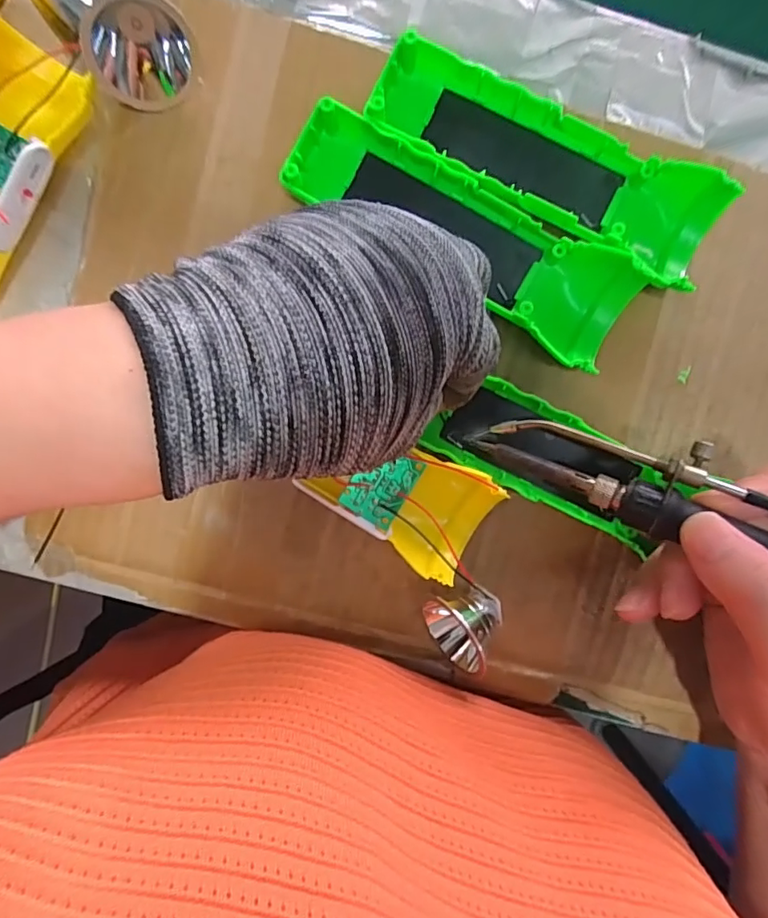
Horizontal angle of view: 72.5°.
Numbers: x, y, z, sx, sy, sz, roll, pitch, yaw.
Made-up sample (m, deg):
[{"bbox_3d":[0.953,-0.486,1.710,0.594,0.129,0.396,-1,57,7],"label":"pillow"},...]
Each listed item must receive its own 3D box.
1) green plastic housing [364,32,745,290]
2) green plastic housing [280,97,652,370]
[{"bbox_3d":[0.073,-0.131,0.237,0.161,0.030,0.049,25,94,-4],"label":"green plastic housing"},{"bbox_3d":[0.036,-0.102,0.236,0.161,0.028,0.051,31,93,-4],"label":"green plastic housing"}]

